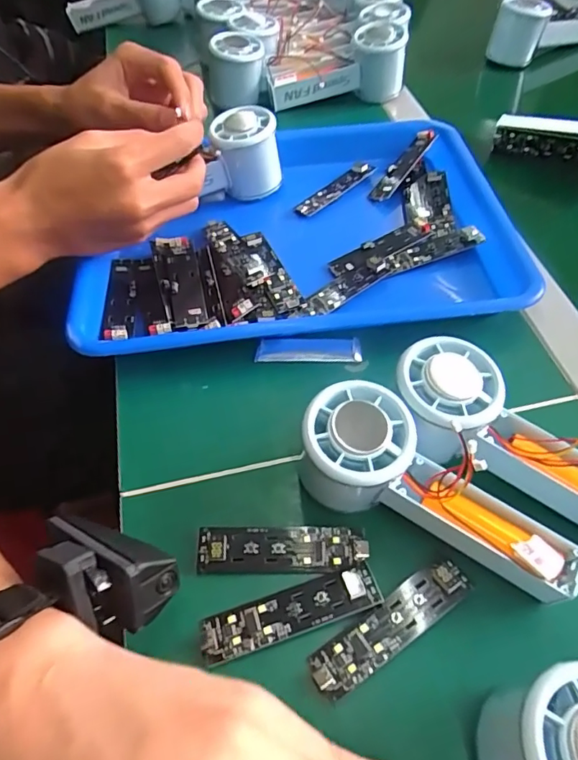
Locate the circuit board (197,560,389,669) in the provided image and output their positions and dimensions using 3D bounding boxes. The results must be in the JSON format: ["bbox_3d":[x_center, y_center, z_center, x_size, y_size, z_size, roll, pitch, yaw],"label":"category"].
[{"bbox_3d":[0.001,0.117,0.260,0.092,0.005,0.023,-15,55,-10],"label":"circuit board"}]

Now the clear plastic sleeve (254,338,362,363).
[{"bbox_3d":[0.014,-0.021,0.363,0.073,0.004,0.019,1,54,1],"label":"clear plastic sleeve"}]

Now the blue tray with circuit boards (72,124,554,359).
[{"bbox_3d":[0.006,-0.127,0.424,0.338,0.035,0.220,-9,55,-6],"label":"blue tray with circuit boards"}]

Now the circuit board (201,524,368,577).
[{"bbox_3d":[-0.004,0.091,0.278,0.090,0.008,0.025,-1,54,0],"label":"circuit board"}]

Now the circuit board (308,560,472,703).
[{"bbox_3d":[0.051,0.121,0.255,0.089,0.008,0.022,-30,50,-16],"label":"circuit board"}]

